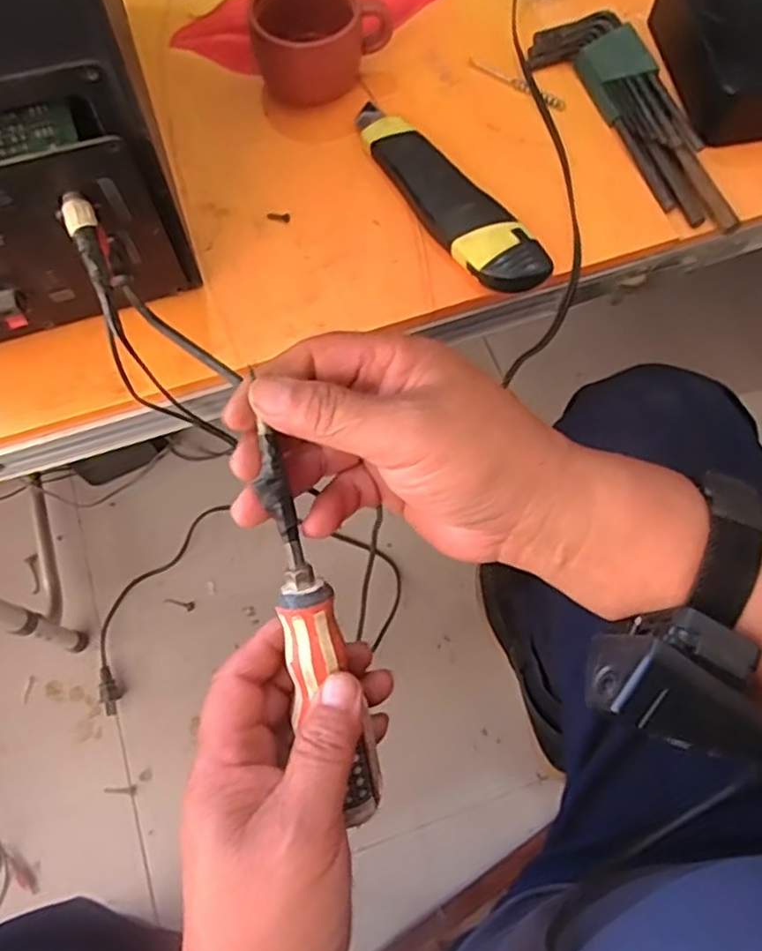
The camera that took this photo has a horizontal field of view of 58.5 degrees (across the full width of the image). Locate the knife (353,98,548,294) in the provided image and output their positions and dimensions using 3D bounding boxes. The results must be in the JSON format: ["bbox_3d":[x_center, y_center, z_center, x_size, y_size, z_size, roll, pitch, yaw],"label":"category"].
[{"bbox_3d":[0.034,-0.163,0.387,0.038,0.024,0.159,-33,73,-13],"label":"knife"}]

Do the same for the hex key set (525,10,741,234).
[{"bbox_3d":[0.157,-0.218,0.409,0.049,0.025,0.181,-28,72,-10],"label":"hex key set"}]

